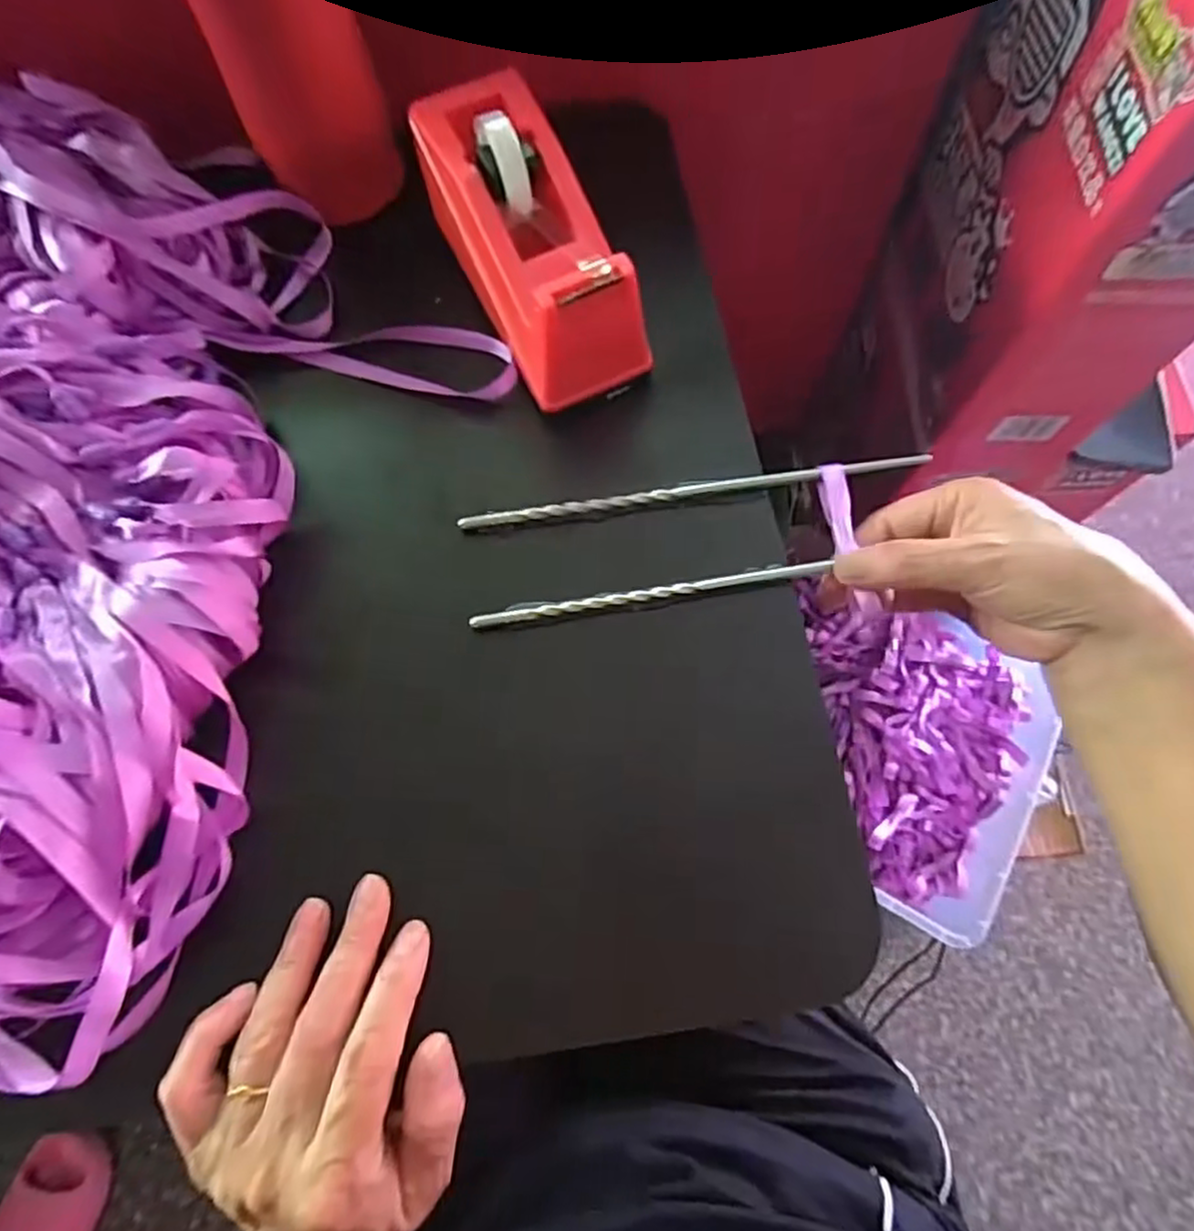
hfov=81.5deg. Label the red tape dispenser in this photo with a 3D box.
[{"bbox_3d":[-0.034,-0.182,0.327,0.064,0.067,0.160,-25,84,-9],"label":"red tape dispenser"}]

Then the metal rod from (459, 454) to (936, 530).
[{"bbox_3d":[0.046,-0.059,0.327,0.218,0.010,0.008,-7,70,-1],"label":"metal rod"}]

